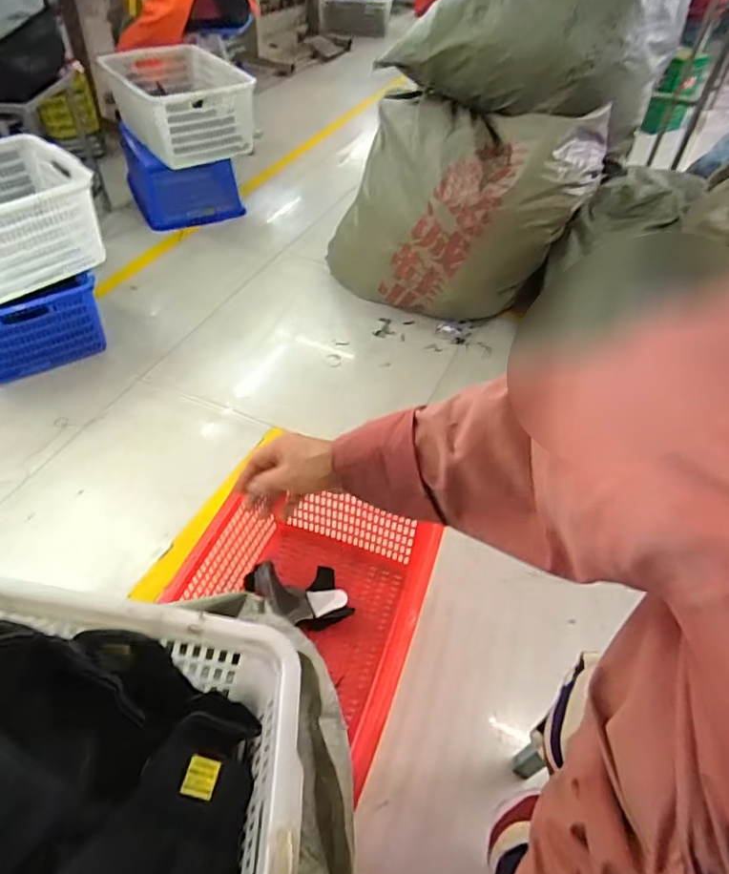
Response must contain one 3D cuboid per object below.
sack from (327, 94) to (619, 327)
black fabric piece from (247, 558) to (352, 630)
[{"bbox_3d":[0.250,-0.649,1.660,0.721,0.590,0.342,23,51,16],"label":"sack"},{"bbox_3d":[-0.134,0.330,1.109,0.197,0.106,0.128,-6,49,-8],"label":"black fabric piece"}]

